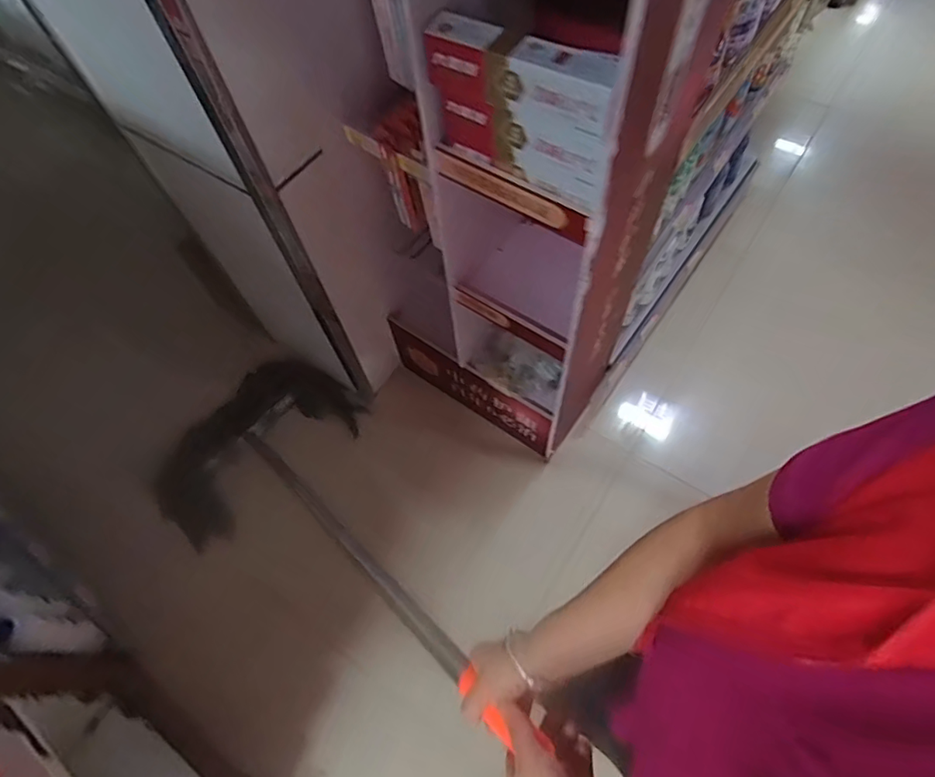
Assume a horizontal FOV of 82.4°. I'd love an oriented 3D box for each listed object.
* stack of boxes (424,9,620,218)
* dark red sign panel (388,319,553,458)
[{"bbox_3d":[0.065,-0.319,0.622,0.228,0.161,0.051,32,69,18],"label":"stack of boxes"},{"bbox_3d":[-0.003,-0.007,1.375,0.491,0.249,0.035,35,70,19],"label":"dark red sign panel"}]

